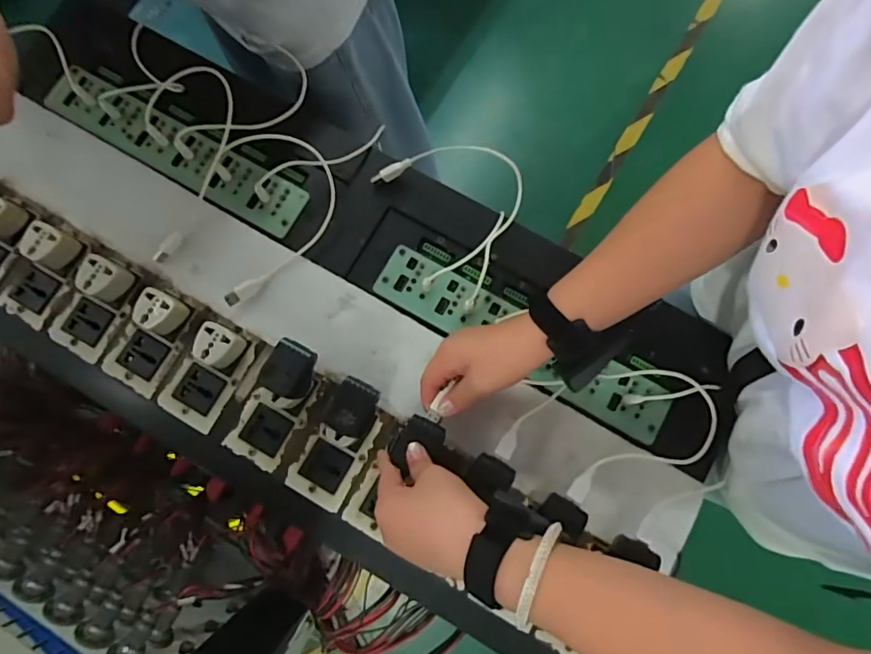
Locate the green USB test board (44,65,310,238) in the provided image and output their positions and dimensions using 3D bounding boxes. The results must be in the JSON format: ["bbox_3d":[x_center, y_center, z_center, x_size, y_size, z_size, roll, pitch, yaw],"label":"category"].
[{"bbox_3d":[-0.288,-0.201,0.544,0.313,0.027,0.061,30,80,5],"label":"green USB test board"}]

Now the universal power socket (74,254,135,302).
[{"bbox_3d":[-0.340,-0.048,0.505,0.037,0.033,0.038,29,80,5],"label":"universal power socket"}]

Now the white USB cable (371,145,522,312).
[{"bbox_3d":[0.033,-0.124,0.515,0.125,0.047,0.180,-35,81,-3],"label":"white USB cable"}]

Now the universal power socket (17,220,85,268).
[{"bbox_3d":[-0.401,-0.084,0.511,0.033,0.034,0.037,36,81,6],"label":"universal power socket"}]

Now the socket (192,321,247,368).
[{"bbox_3d":[-0.216,0.019,0.491,0.037,0.032,0.040,29,80,5],"label":"socket"}]

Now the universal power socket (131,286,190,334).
[{"bbox_3d":[-0.277,-0.014,0.498,0.038,0.033,0.041,26,80,5],"label":"universal power socket"}]

